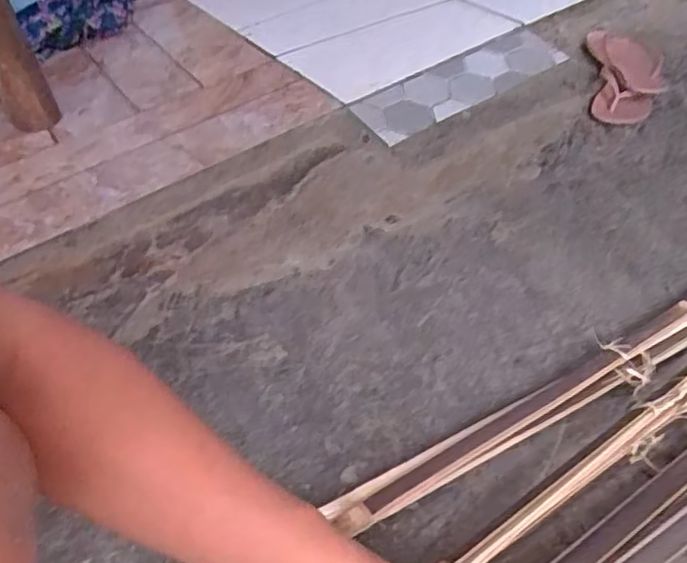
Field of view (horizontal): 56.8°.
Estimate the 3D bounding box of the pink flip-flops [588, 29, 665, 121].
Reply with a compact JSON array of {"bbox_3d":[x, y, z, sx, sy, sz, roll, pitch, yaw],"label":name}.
[{"bbox_3d":[0.471,-0.343,1.060,0.113,0.067,0.212,4,45,11],"label":"pink flip-flops"}]

